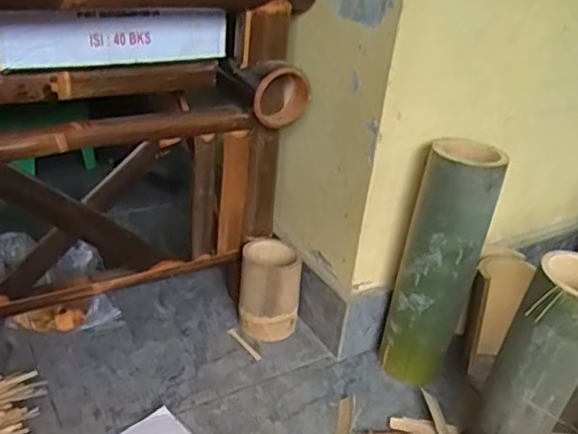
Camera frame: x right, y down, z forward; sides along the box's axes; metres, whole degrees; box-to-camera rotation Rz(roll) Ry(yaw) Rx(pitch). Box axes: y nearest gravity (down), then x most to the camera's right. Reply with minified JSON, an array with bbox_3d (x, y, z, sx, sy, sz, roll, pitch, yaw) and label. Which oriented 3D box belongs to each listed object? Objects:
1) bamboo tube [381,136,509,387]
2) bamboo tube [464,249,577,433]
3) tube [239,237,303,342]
[{"bbox_3d":[0.192,0.068,0.785,0.092,0.323,0.093,15,29,14],"label":"bamboo tube"},{"bbox_3d":[0.270,0.151,0.646,0.094,0.227,0.082,23,33,27],"label":"bamboo tube"},{"bbox_3d":[-0.029,0.108,0.878,0.085,0.126,0.081,6,28,-3],"label":"tube"}]

